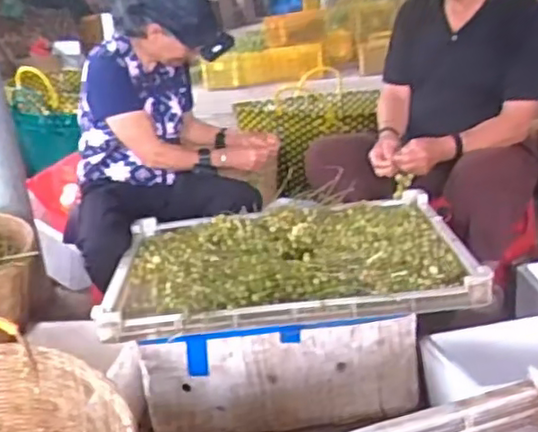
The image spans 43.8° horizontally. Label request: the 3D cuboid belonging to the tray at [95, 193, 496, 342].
[{"bbox_3d":[0.041,0.084,1.704,0.873,0.115,0.644,-5,18,3],"label":"tray"}]

